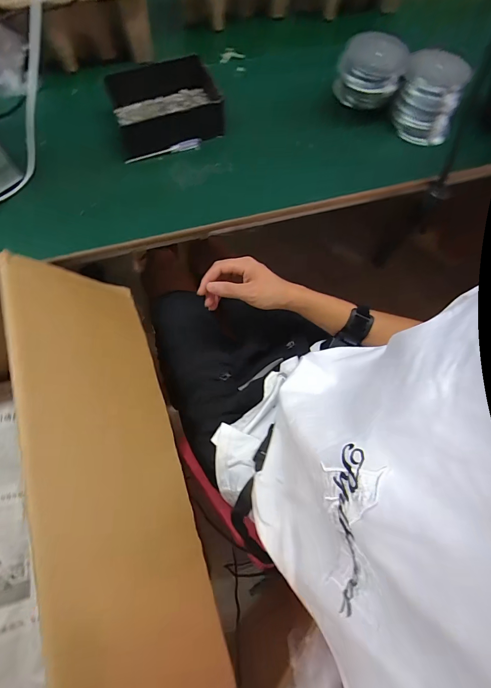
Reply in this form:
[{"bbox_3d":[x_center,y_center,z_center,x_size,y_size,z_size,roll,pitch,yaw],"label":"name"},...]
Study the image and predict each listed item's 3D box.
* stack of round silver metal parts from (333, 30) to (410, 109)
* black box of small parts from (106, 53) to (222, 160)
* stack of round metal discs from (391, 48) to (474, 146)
[{"bbox_3d":[0.202,-0.444,0.543,0.104,0.074,0.092,16,70,5],"label":"stack of round silver metal parts"},{"bbox_3d":[-0.126,-0.383,0.529,0.168,0.062,0.132,-14,71,-6],"label":"black box of small parts"},{"bbox_3d":[0.301,-0.401,0.540,0.100,0.084,0.110,21,71,6],"label":"stack of round metal discs"}]

